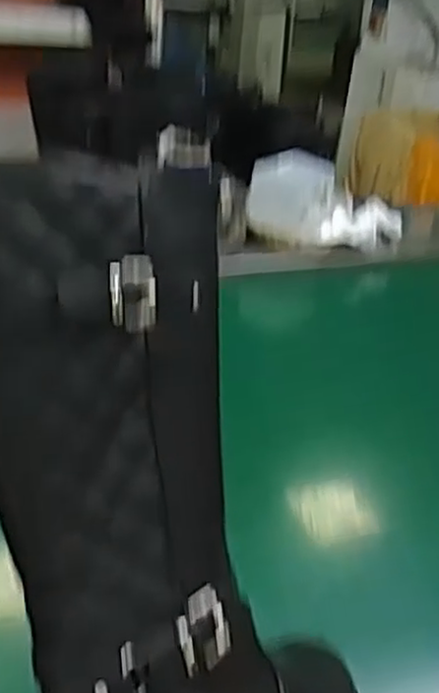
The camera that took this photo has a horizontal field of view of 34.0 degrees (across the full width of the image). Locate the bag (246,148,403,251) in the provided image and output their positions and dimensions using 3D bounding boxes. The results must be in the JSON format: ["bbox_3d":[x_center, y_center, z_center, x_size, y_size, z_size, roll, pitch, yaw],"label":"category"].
[{"bbox_3d":[0.191,-0.254,1.279,0.280,0.130,0.133,10,30,7],"label":"bag"}]

